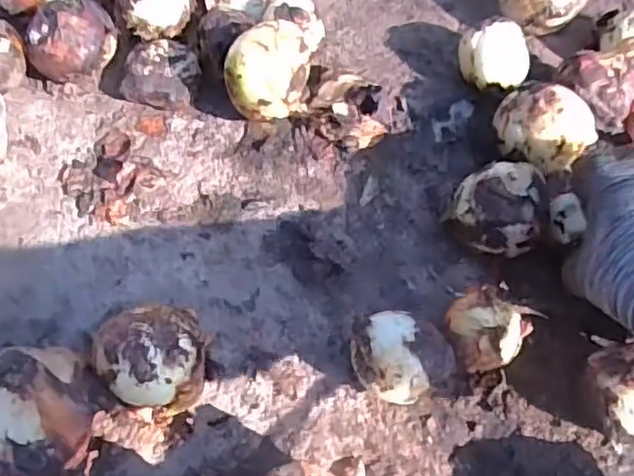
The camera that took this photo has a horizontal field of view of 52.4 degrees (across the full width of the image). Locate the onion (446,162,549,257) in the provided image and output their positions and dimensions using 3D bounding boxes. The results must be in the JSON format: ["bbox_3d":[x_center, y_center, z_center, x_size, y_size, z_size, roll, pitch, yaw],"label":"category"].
[{"bbox_3d":[0.134,-0.018,0.474,0.064,0.061,0.057,38,67,17],"label":"onion"}]

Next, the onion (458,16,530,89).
[{"bbox_3d":[0.150,-0.151,0.552,0.058,0.050,0.053,1,61,-2],"label":"onion"}]

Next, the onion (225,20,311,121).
[{"bbox_3d":[-0.040,-0.124,0.517,0.067,0.080,0.057,0,61,-2],"label":"onion"}]

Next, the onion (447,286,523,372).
[{"bbox_3d":[0.110,0.066,0.437,0.048,0.047,0.049,1,61,-2],"label":"onion"}]

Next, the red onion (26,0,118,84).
[{"bbox_3d":[-0.203,-0.159,0.540,0.069,0.064,0.055,-27,66,-16],"label":"red onion"}]

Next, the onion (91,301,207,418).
[{"bbox_3d":[-0.104,0.081,0.419,0.063,0.056,0.063,1,61,-2],"label":"onion"}]

